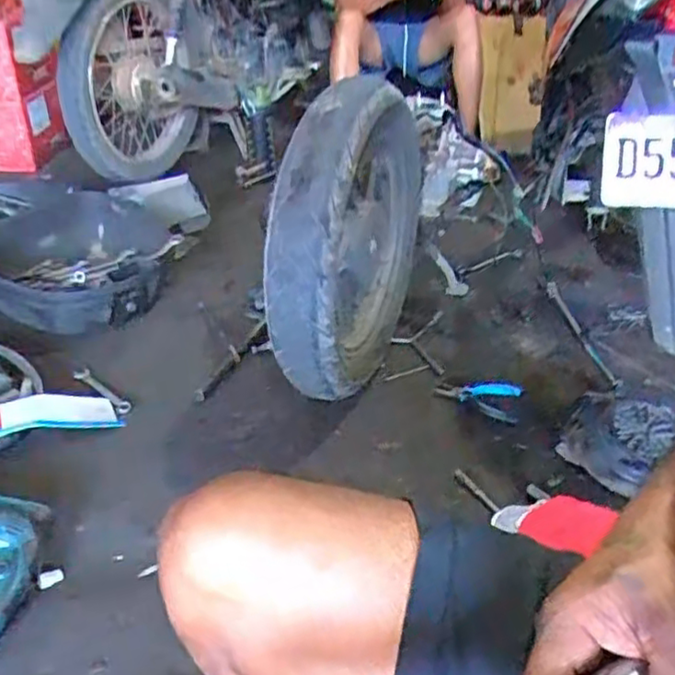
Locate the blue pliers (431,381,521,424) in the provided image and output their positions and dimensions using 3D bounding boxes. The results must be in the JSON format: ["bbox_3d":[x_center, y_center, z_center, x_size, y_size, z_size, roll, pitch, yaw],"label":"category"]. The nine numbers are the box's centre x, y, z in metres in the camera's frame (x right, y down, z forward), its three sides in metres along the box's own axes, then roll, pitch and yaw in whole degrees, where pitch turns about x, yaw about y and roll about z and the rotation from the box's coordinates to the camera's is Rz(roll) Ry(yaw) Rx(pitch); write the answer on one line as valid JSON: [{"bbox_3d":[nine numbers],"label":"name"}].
[{"bbox_3d":[0.249,0.099,1.172,0.144,0.016,0.098,13,33,19],"label":"blue pliers"}]

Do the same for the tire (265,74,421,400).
[{"bbox_3d":[0.030,-0.162,1.097,0.103,0.461,0.512,13,33,19],"label":"tire"}]

